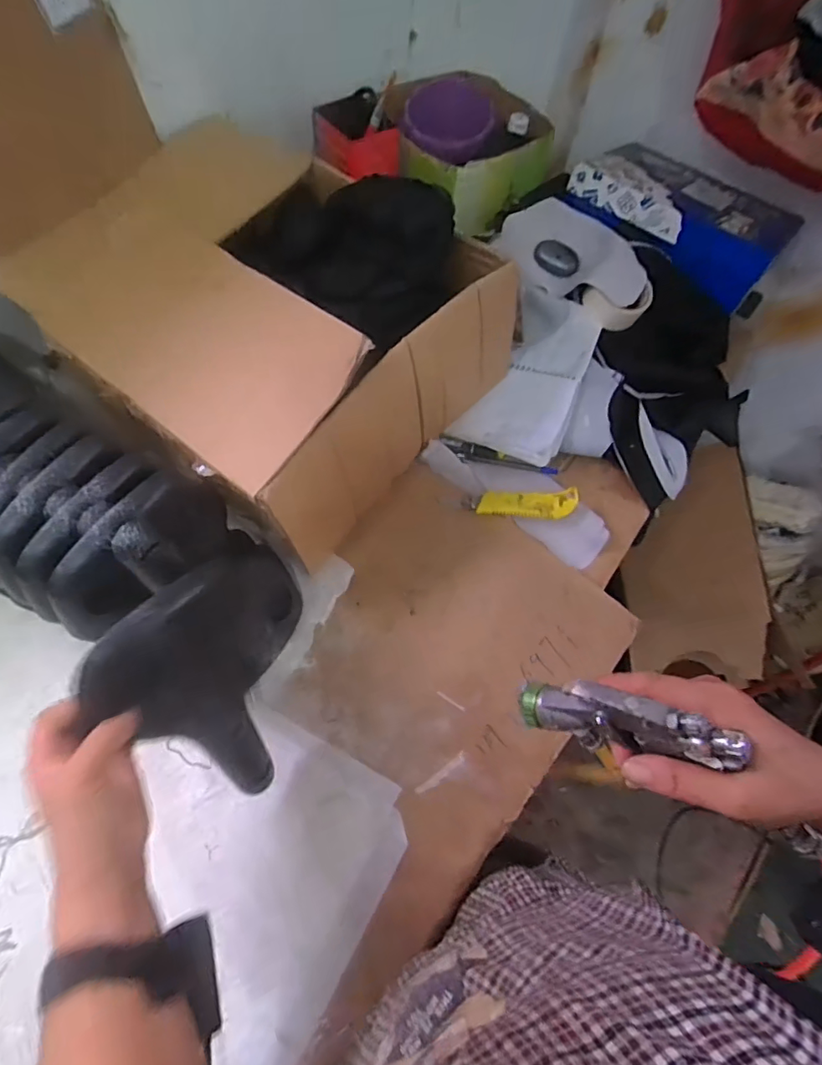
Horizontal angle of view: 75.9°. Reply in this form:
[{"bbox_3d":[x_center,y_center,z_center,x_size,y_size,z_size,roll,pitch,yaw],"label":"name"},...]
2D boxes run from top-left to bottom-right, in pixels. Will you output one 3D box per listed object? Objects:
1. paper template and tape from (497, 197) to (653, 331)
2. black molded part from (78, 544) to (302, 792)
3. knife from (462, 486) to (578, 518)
[{"bbox_3d":[0.258,-0.429,0.825,0.263,0.045,0.148,31,64,13],"label":"paper template and tape"},{"bbox_3d":[-0.156,0.109,0.488,0.121,0.223,0.199,25,69,7],"label":"black molded part"},{"bbox_3d":[0.145,-0.036,0.688,0.146,0.024,0.038,-1,62,-4],"label":"knife"}]

